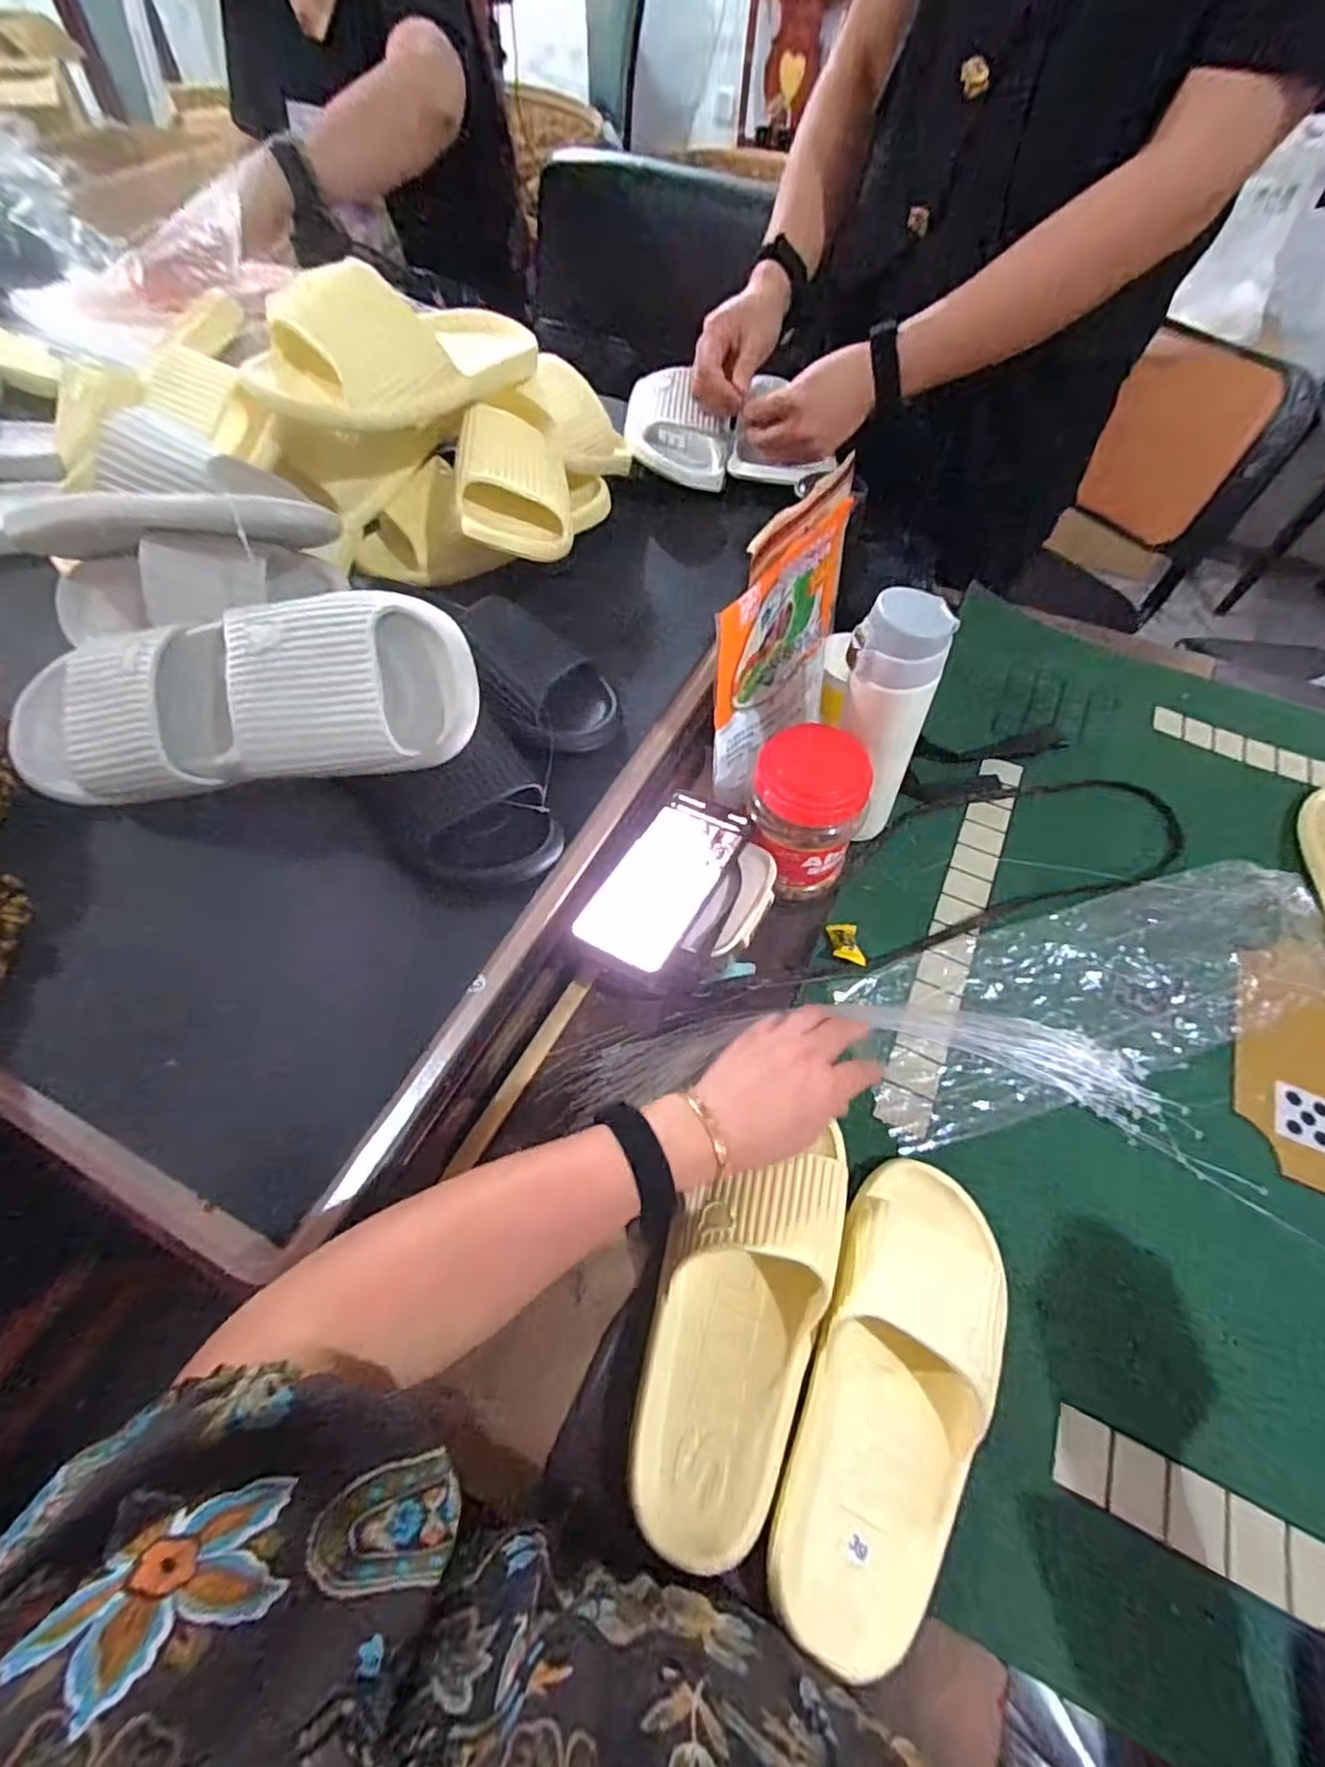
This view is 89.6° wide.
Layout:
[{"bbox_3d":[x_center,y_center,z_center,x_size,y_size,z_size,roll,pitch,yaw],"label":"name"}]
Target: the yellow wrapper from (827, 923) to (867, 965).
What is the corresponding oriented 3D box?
[{"bbox_3d":[0.153,0.049,0.554,0.027,0.011,0.037,-1,58,-3],"label":"yellow wrapper"}]

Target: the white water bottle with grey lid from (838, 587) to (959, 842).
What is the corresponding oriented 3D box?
[{"bbox_3d":[0.171,-0.120,0.534,0.066,0.210,0.065,-25,62,-16],"label":"white water bottle with grey lid"}]

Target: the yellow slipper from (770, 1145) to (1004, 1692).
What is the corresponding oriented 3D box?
[{"bbox_3d":[0.137,0.285,0.383,0.102,0.053,0.250,24,60,13],"label":"yellow slipper"}]

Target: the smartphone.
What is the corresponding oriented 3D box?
[{"bbox_3d":[0.002,-0.005,0.508,0.075,0.011,0.165,27,61,14],"label":"smartphone"}]

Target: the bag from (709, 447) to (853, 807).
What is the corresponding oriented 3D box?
[{"bbox_3d":[0.105,-0.199,0.559,0.070,0.200,0.210,19,59,10],"label":"bag"}]

